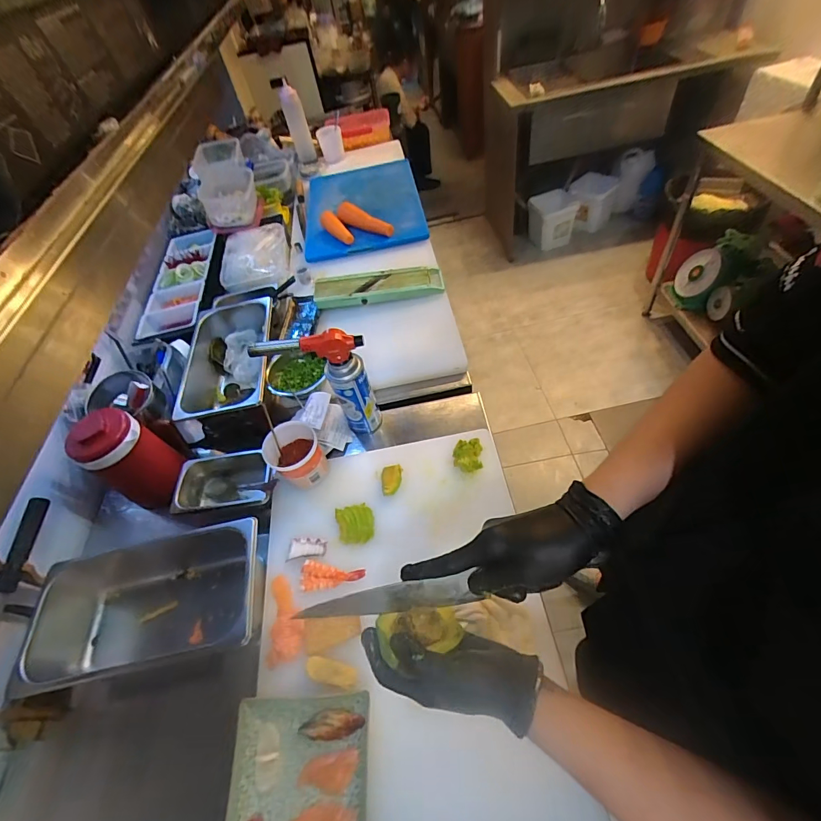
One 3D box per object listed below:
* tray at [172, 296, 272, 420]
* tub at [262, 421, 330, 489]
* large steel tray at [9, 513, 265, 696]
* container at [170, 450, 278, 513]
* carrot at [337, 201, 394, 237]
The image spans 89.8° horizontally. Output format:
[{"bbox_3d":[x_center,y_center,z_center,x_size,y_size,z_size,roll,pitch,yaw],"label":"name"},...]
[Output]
[{"bbox_3d":[-0.382,-0.090,0.884,0.201,0.101,0.314,-14,51,-1],"label":"tray"},{"bbox_3d":[-0.190,0.076,0.694,0.086,0.082,0.088,-5,52,6],"label":"tub"},{"bbox_3d":[-0.371,0.299,0.615,0.335,0.126,0.171,-14,51,-1],"label":"large steel tray"},{"bbox_3d":[-0.316,0.130,0.726,0.177,0.074,0.115,-7,52,3],"label":"container"},{"bbox_3d":[-0.123,-0.531,1.141,0.179,0.054,0.046,21,59,24],"label":"carrot"}]

